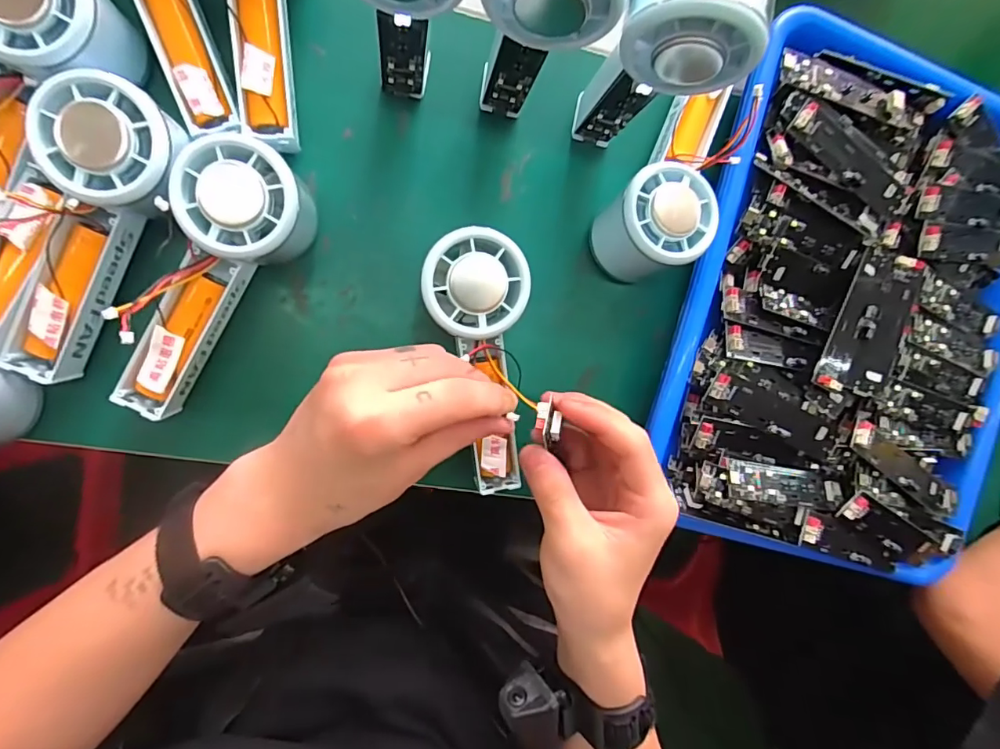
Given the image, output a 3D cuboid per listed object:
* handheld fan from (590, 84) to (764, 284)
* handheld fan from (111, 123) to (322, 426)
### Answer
[{"bbox_3d":[0.108,-0.115,0.307,0.060,0.058,0.131,35,85,-9],"label":"handheld fan"},{"bbox_3d":[-0.153,-0.050,0.272,0.052,0.057,0.149,30,101,-9],"label":"handheld fan"}]

